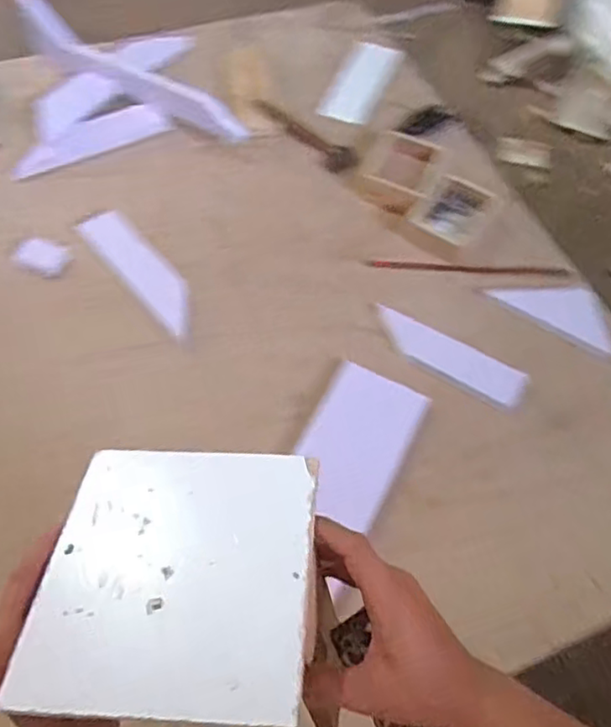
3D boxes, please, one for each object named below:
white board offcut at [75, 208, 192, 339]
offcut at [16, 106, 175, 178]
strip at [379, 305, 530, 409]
[{"bbox_3d":[-0.233,-0.134,0.908,0.065,0.010,0.251,-36,67,-22],"label":"white board offcut"},{"bbox_3d":[-0.354,-0.371,1.044,0.250,0.011,0.084,-24,63,-17],"label":"offcut"},{"bbox_3d":[0.184,-0.012,0.845,0.213,0.021,0.062,32,63,13],"label":"strip"}]

